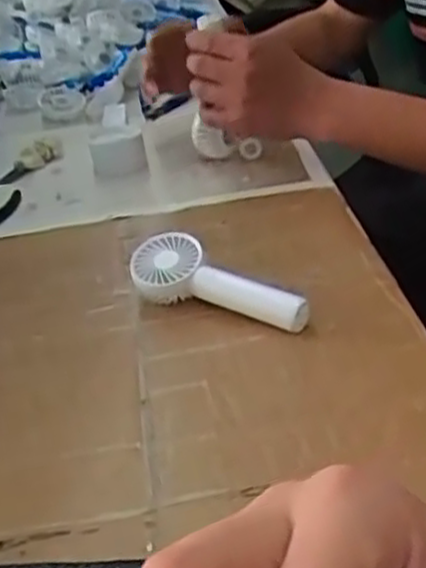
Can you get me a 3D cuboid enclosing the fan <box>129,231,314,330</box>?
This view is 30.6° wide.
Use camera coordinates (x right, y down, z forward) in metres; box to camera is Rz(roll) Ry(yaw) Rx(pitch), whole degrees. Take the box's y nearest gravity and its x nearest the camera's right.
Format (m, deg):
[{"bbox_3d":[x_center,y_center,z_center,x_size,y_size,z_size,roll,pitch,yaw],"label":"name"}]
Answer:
[{"bbox_3d":[0.001,0.004,0.576,0.140,0.041,0.049,21,42,38],"label":"fan"}]

